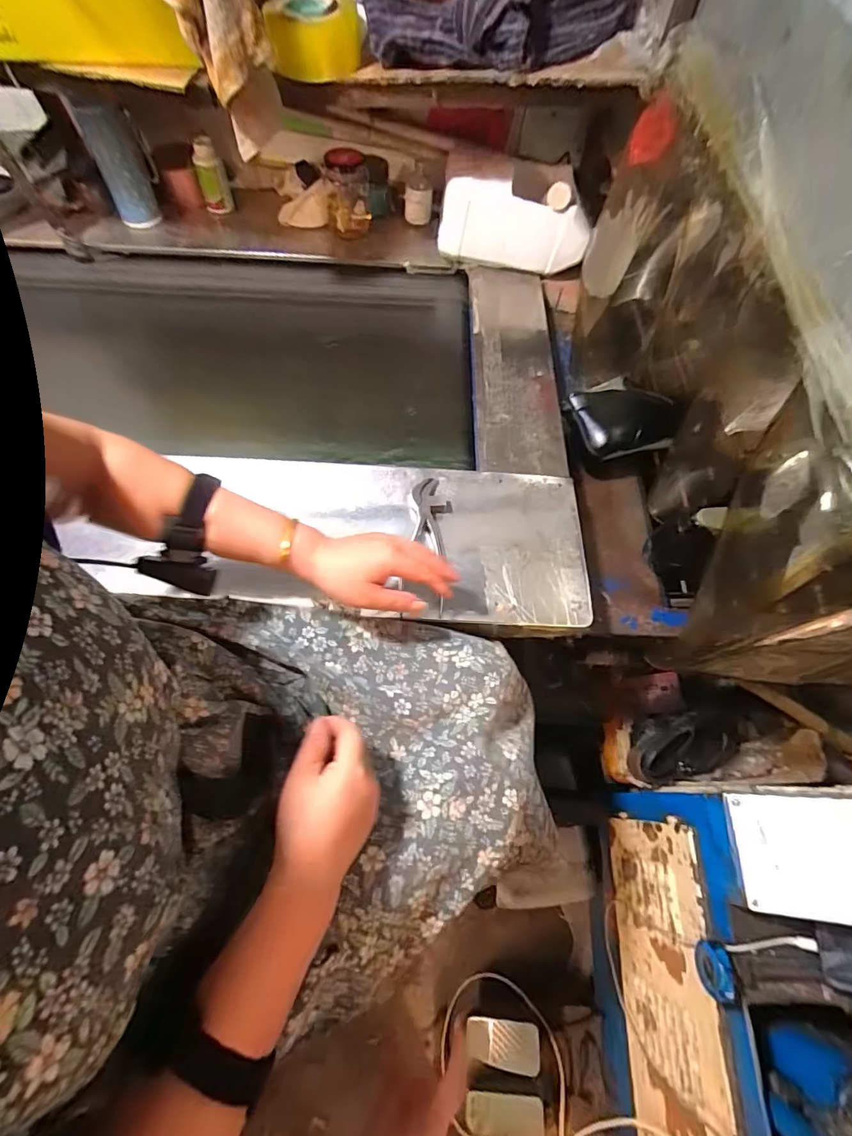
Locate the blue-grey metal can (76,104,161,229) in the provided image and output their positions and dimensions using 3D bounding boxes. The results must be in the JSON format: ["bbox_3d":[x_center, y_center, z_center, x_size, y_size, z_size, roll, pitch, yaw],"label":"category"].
[{"bbox_3d":[-0.500,-0.656,0.803,0.070,0.161,0.063,-25,68,-14],"label":"blue-grey metal can"}]

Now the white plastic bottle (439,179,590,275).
[{"bbox_3d":[0.155,-0.617,0.865,0.264,0.125,0.078,5,65,0],"label":"white plastic bottle"}]

